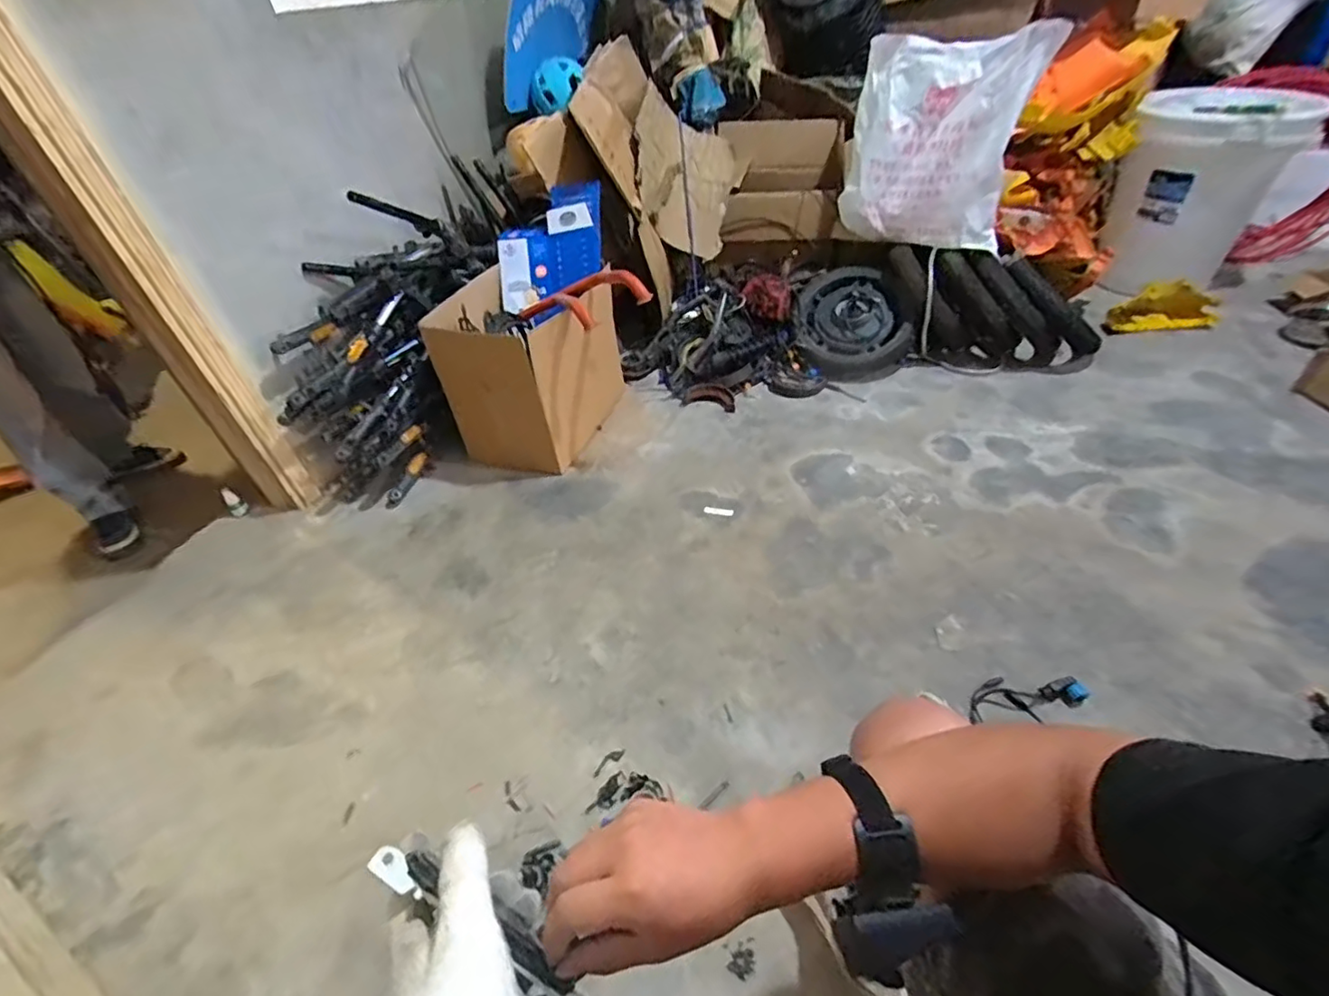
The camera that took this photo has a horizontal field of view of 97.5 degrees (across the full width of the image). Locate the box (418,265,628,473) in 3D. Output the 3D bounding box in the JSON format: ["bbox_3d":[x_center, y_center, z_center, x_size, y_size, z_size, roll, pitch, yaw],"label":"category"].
[{"bbox_3d":[-0.353,-0.363,1.615,0.371,0.394,0.440,8,44,15],"label":"box"}]

